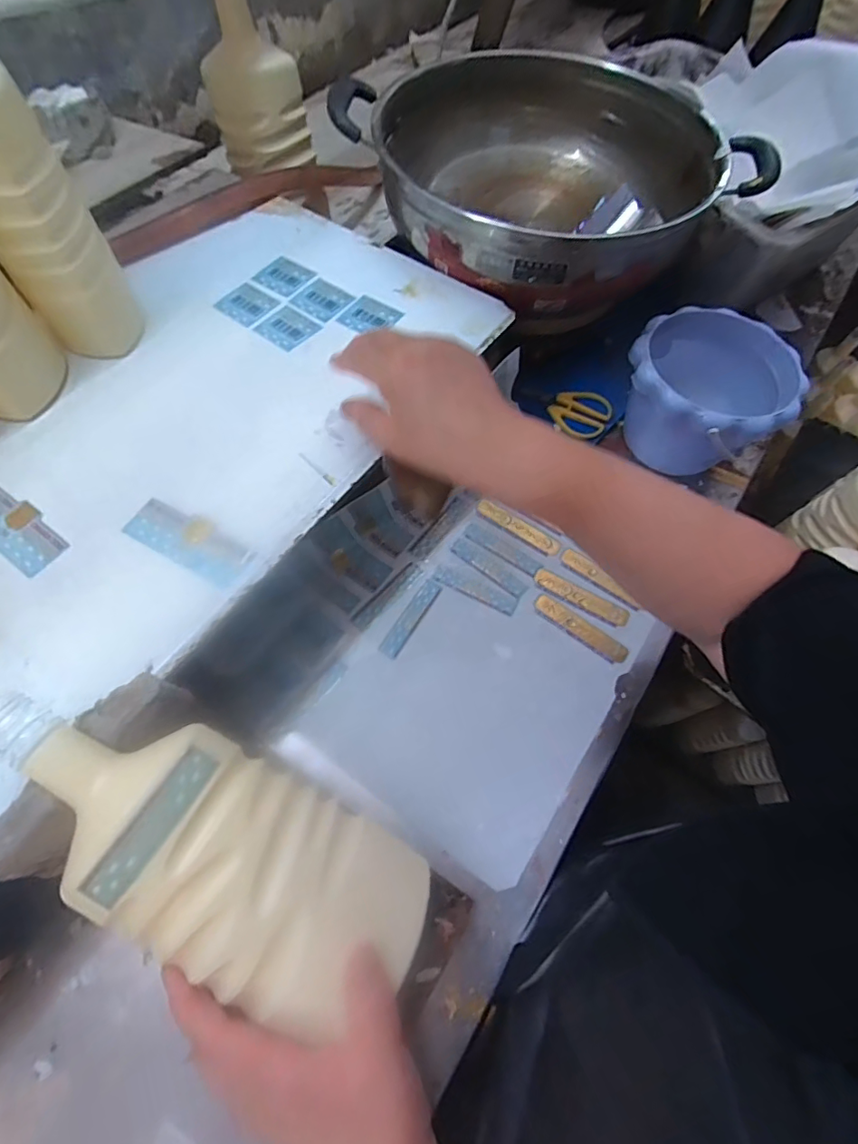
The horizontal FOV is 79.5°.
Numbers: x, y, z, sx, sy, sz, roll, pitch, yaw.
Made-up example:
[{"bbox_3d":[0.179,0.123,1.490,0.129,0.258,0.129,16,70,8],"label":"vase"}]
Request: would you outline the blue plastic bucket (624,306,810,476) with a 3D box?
[{"bbox_3d":[0.279,-0.177,0.536,0.157,0.102,0.157,30,66,13],"label":"blue plastic bucket"}]

